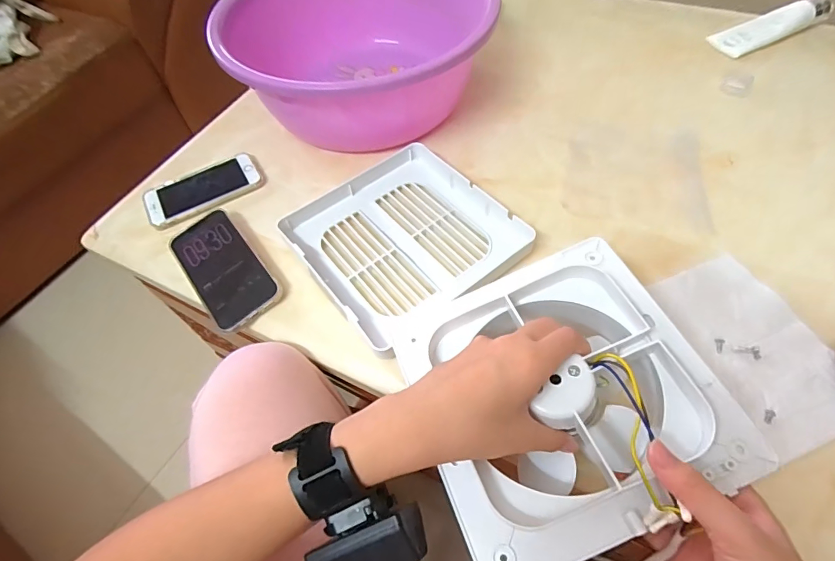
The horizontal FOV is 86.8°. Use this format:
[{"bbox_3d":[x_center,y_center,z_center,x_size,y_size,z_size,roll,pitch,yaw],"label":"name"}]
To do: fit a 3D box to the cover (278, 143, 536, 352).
[{"bbox_3d":[-0.017,-0.050,0.478,0.199,0.028,0.208,-36,61,-18],"label":"cover"}]

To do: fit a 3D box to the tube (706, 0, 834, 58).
[{"bbox_3d":[0.515,-0.374,0.639,0.163,0.039,0.065,-20,57,-8],"label":"tube"}]

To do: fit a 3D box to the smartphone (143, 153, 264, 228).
[{"bbox_3d":[-0.270,-0.118,0.559,0.140,0.011,0.079,-30,59,-14],"label":"smartphone"}]

